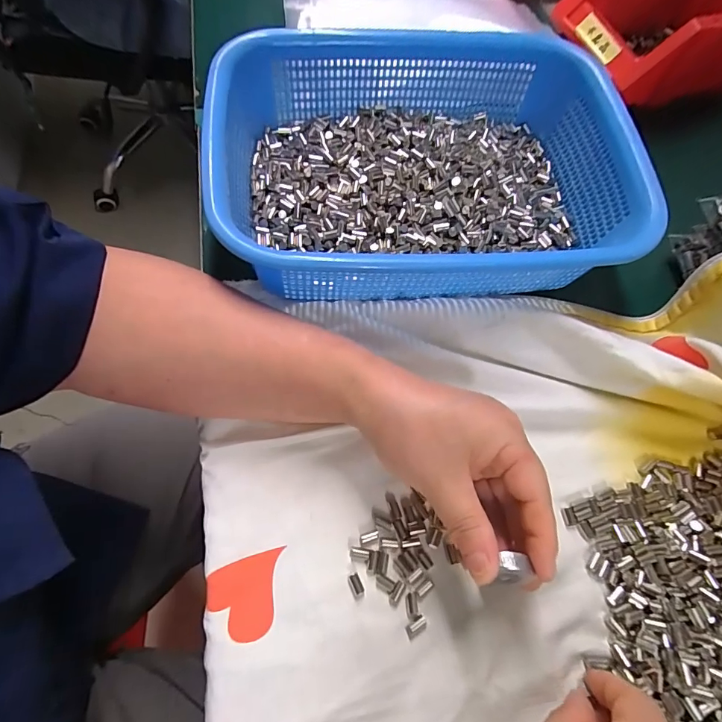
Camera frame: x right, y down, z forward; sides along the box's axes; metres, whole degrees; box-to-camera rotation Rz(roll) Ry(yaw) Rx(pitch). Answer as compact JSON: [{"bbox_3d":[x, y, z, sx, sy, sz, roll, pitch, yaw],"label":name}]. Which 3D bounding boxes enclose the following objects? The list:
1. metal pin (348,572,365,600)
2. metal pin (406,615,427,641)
[{"bbox_3d":[-0.003,0.127,0.239,0.007,0.005,0.013,-22,72,-10],"label":"metal pin"},{"bbox_3d":[0.031,0.147,0.233,0.013,0.004,0.007,-36,75,-14],"label":"metal pin"}]

